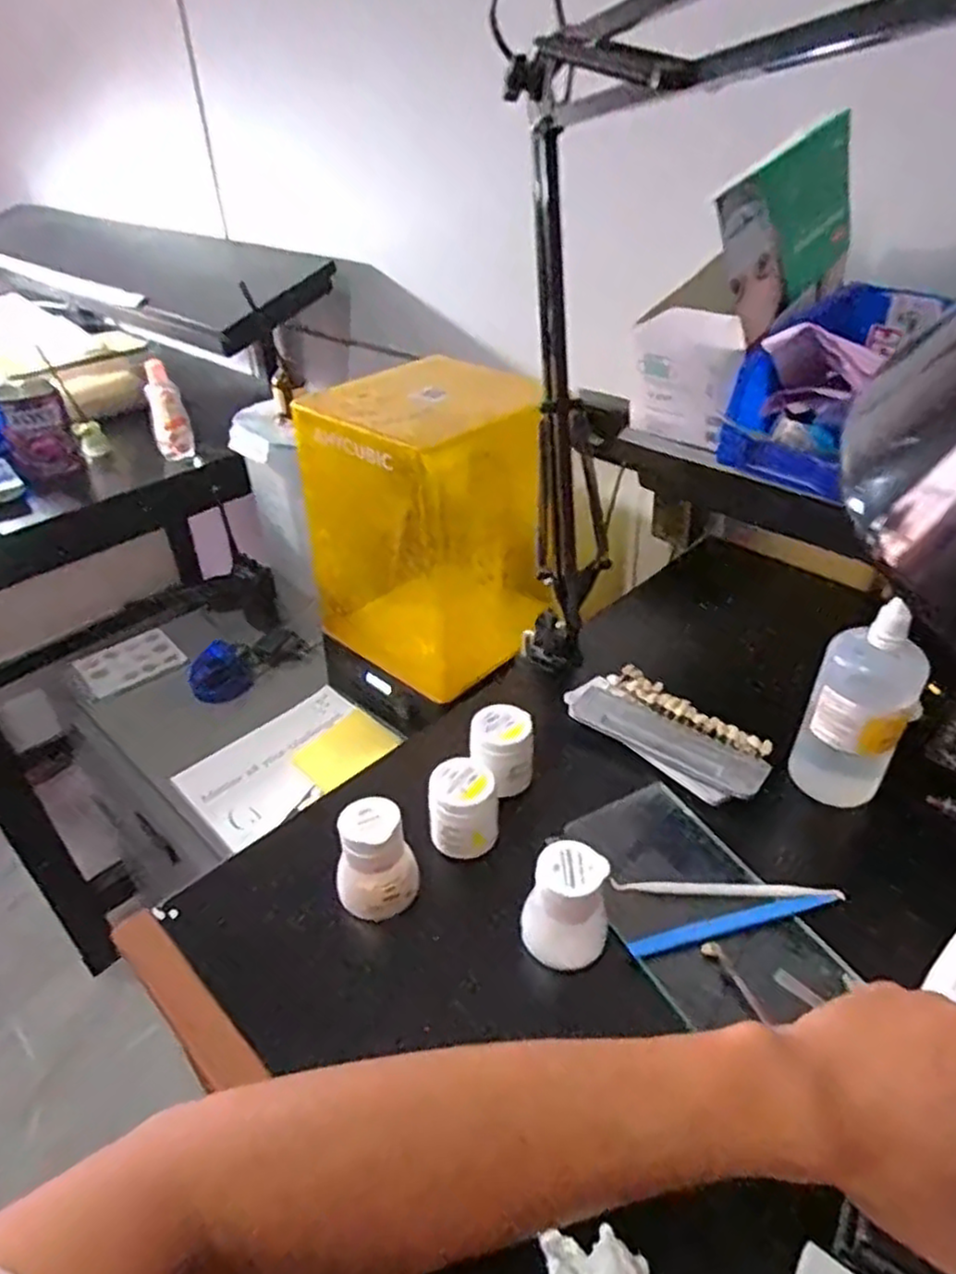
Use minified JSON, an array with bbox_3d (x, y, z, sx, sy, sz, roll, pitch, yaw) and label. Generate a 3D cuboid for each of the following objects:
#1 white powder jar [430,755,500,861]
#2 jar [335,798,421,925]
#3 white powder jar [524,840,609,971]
[{"bbox_3d":[-0.009,0.113,0.483,0.043,0.058,0.040,-1,37,1],"label":"white powder jar"},{"bbox_3d":[-0.064,0.138,0.445,0.047,0.067,0.043,-1,37,1],"label":"jar"},{"bbox_3d":[0.051,0.156,0.418,0.042,0.067,0.041,-1,37,1],"label":"white powder jar"}]

